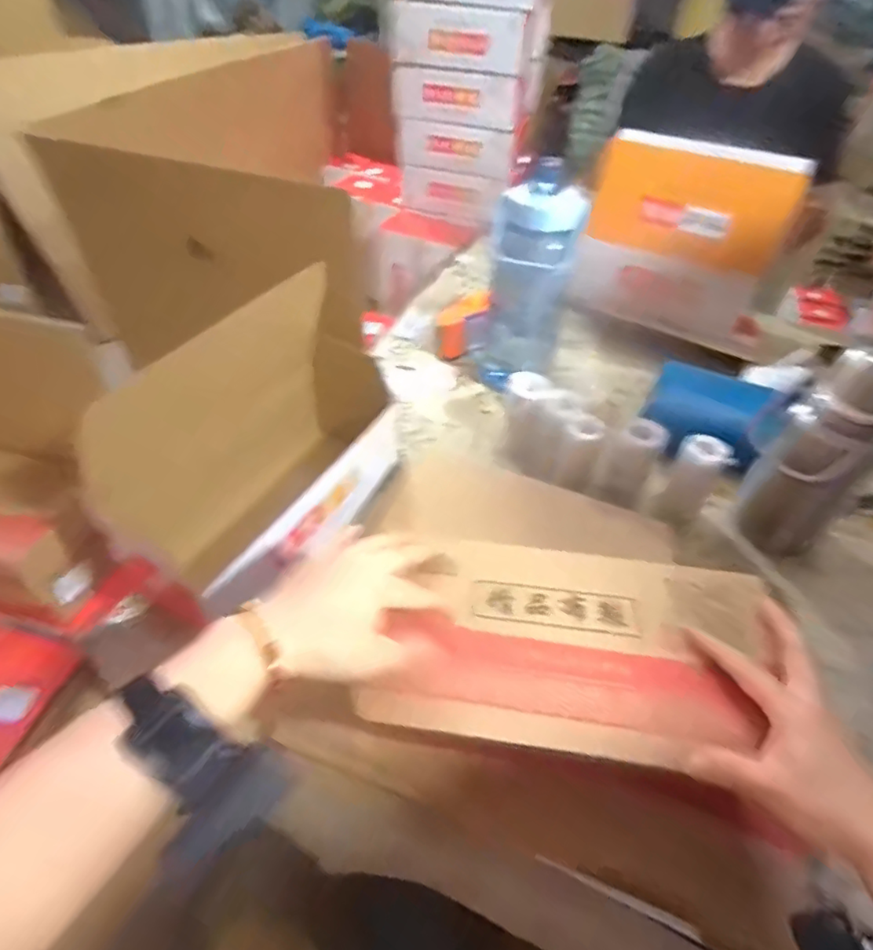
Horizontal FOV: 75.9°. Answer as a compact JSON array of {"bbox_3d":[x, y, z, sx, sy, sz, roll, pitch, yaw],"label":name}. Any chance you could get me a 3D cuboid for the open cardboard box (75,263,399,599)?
[{"bbox_3d":[-0.165,-0.021,0.547,0.117,0.257,0.273,24,49,19],"label":"open cardboard box"}]

